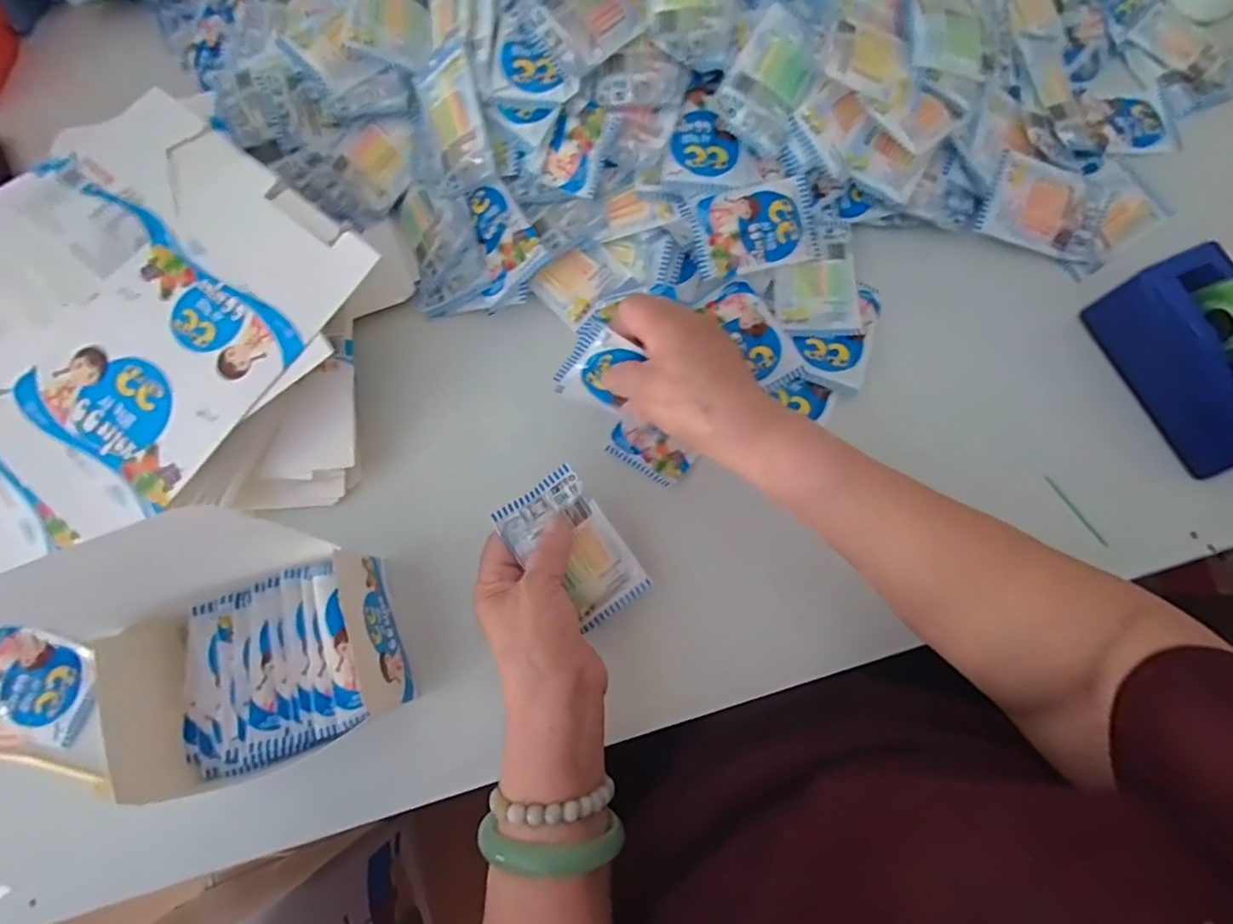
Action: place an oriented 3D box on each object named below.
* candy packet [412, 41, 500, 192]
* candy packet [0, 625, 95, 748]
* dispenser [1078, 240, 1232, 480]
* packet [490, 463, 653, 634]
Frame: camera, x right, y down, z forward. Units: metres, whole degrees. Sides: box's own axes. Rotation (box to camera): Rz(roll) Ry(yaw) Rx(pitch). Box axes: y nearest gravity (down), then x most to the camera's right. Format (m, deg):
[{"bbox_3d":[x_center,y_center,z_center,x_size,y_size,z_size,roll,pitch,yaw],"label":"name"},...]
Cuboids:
[{"bbox_3d":[-0.128,-0.265,0.465,0.066,0.013,0.100,-5,101,41],"label":"candy packet"},{"bbox_3d":[-0.422,0.155,0.426,0.103,0.013,0.066,15,77,5],"label":"candy packet"},{"bbox_3d":[0.412,-0.070,0.414,0.058,0.077,0.147,-20,76,-3],"label":"dispenser"},{"bbox_3d":[-0.028,0.059,0.397,0.060,0.005,0.100,-37,97,-14],"label":"packet"}]

